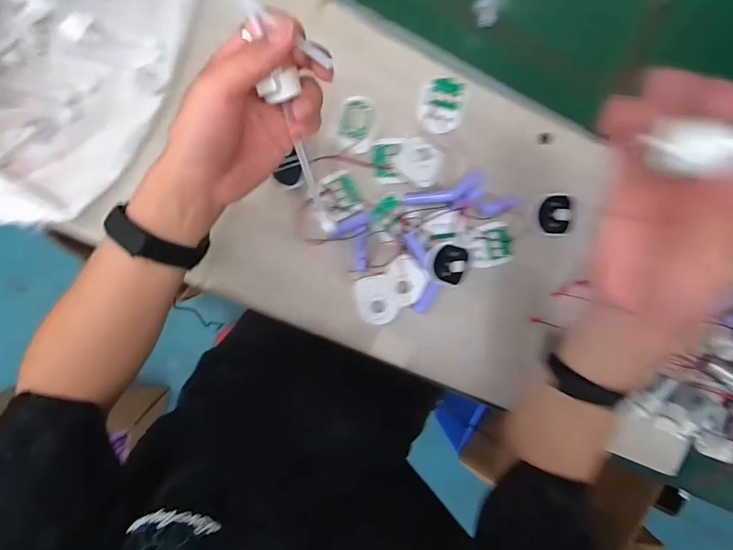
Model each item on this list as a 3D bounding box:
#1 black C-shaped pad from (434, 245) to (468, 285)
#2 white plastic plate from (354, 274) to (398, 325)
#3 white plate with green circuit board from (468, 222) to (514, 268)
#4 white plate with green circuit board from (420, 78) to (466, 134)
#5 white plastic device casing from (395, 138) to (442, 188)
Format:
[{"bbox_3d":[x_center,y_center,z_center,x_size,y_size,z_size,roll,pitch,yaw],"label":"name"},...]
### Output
[{"bbox_3d":[0.093,-0.012,0.469,0.044,0.006,0.044,11,102,-27],"label":"black C-shaped pad"},{"bbox_3d":[0.011,0.028,0.473,0.042,0.008,0.055,-17,97,-4],"label":"white plastic plate"},{"bbox_3d":[0.141,-0.034,0.481,0.054,0.011,0.046,-13,96,-4],"label":"white plate with green circuit board"},{"bbox_3d":[0.082,-0.184,0.457,0.043,0.007,0.056,10,94,-6],"label":"white plate with green circuit board"},{"bbox_3d":[0.058,-0.123,0.458,0.046,0.016,0.047,0,95,-5],"label":"white plastic device casing"}]

